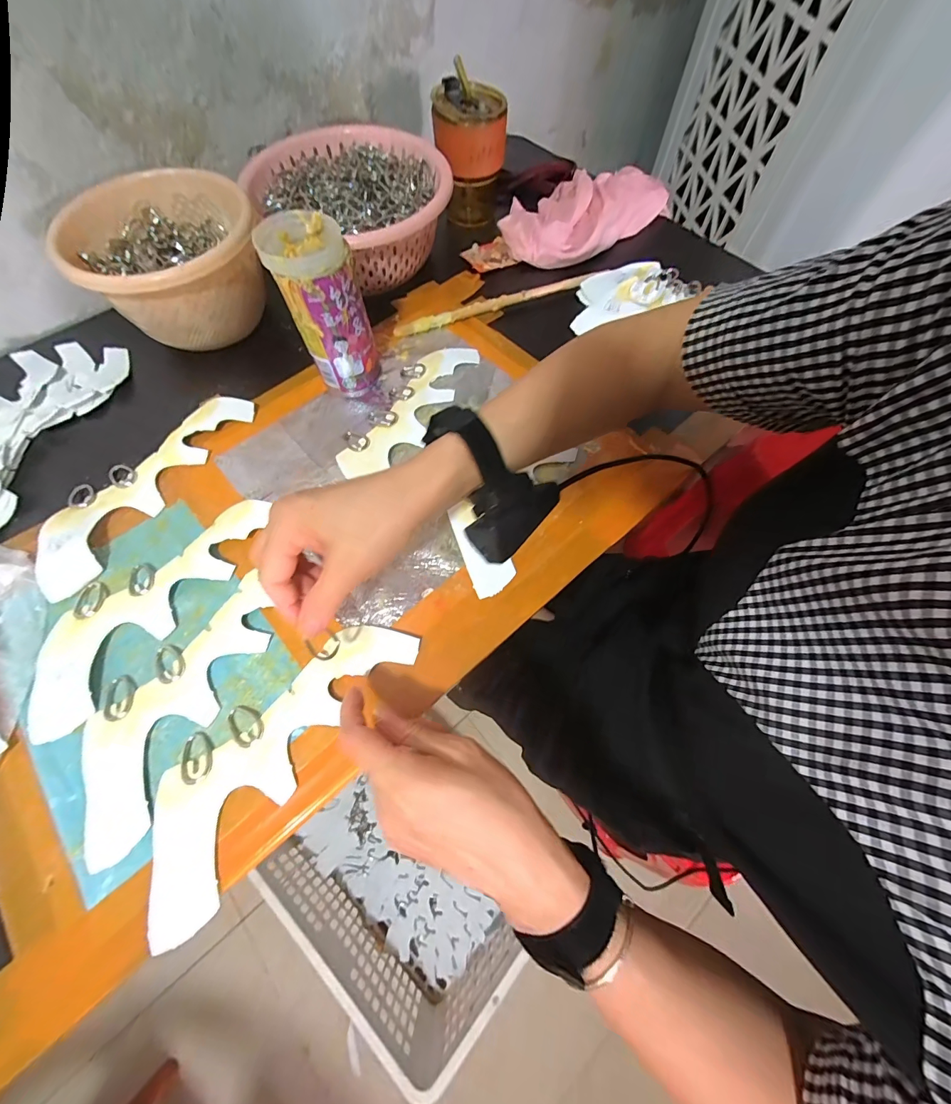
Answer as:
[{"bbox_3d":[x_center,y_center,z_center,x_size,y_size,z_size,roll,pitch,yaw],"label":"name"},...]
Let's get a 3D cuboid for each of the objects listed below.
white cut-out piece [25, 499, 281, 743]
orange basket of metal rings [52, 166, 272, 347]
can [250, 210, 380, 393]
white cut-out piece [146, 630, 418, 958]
[{"bbox_3d":[-0.267,0.035,0.331,0.074,0.008,0.220,34,72,13],"label":"white cut-out piece"},{"bbox_3d":[-0.304,-0.293,0.425,0.172,0.103,0.157,-29,70,-13],"label":"orange basket of metal rings"},{"bbox_3d":[-0.137,-0.220,0.374,0.066,0.133,0.062,0,66,-1],"label":"can"},{"bbox_3d":[-0.139,0.134,0.287,0.078,0.008,0.222,37,72,14],"label":"white cut-out piece"}]

